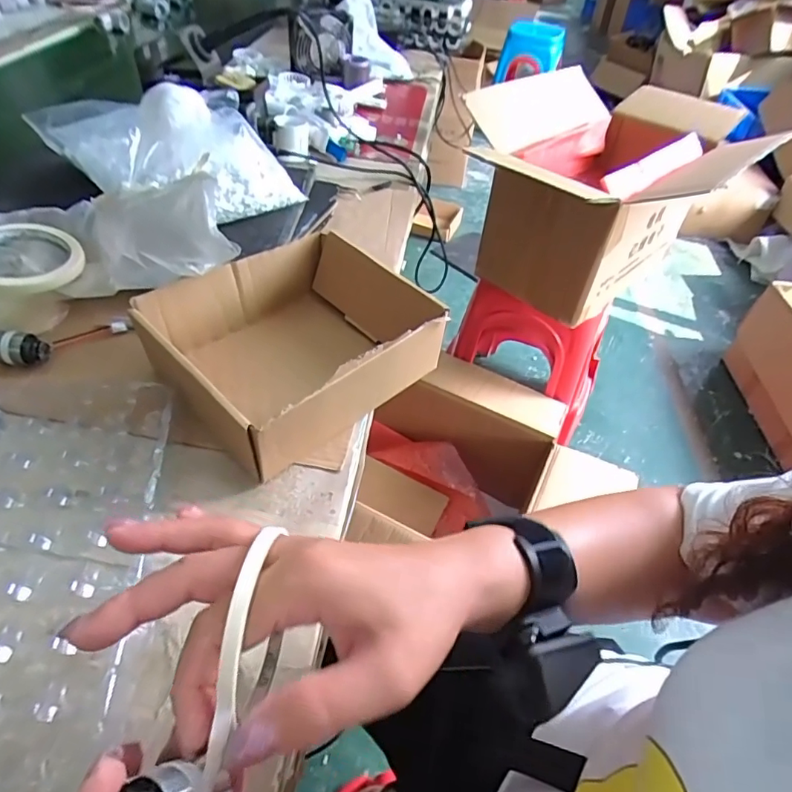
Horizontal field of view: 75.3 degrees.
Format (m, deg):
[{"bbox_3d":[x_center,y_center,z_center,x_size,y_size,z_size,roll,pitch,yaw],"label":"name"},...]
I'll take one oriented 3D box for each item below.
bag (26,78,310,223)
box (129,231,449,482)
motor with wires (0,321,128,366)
[{"bbox_3d":[-0.246,-0.255,0.541,0.273,0.089,0.121,4,47,-2],"label":"bag"},{"bbox_3d":[-0.089,-0.049,0.462,0.188,0.080,0.207,38,53,26],"label":"box"},{"bbox_3d":[-0.306,-0.055,0.465,0.109,0.024,0.035,-23,53,-26],"label":"motor with wires"}]

